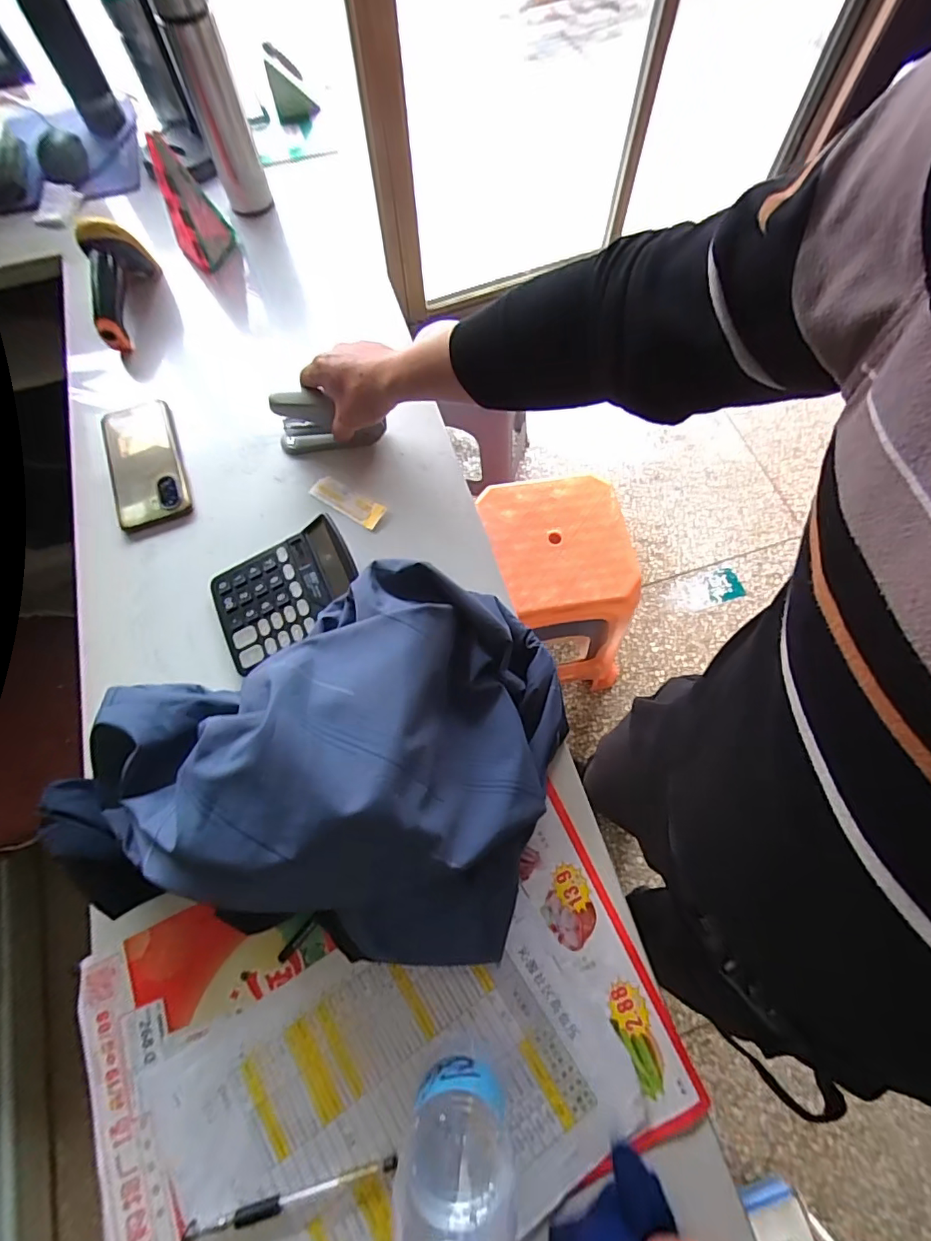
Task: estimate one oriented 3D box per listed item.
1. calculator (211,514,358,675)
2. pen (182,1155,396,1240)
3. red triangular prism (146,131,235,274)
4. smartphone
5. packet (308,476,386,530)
[{"bbox_3d":[-0.177,-0.027,0.504,0.139,0.034,0.107,-26,70,-9],"label":"calculator"},{"bbox_3d":[-0.120,0.400,0.353,0.147,0.006,0.011,-15,69,-5],"label":"pen"},{"bbox_3d":[-0.358,-0.536,0.663,0.044,0.128,0.057,23,70,10],"label":"red triangular prism"},{"bbox_3d":[-0.366,-0.184,0.582,0.078,0.013,0.176,-21,69,-7],"label":"smartphone"},{"bbox_3d":[-0.129,-0.129,0.563,0.087,0.009,0.028,29,72,12],"label":"packet"}]

